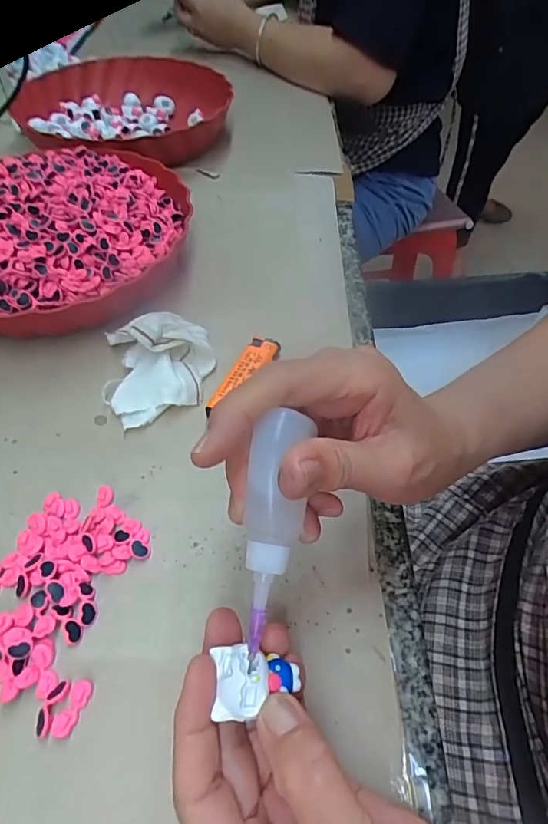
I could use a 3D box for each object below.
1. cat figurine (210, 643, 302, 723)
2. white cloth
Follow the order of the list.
[{"bbox_3d":[-0.006,0.102,0.188,0.032,0.015,0.021,-6,52,-4],"label":"cat figurine"},{"bbox_3d":[-0.082,-0.039,0.350,0.075,0.036,0.093,-9,53,-7],"label":"white cloth"}]

